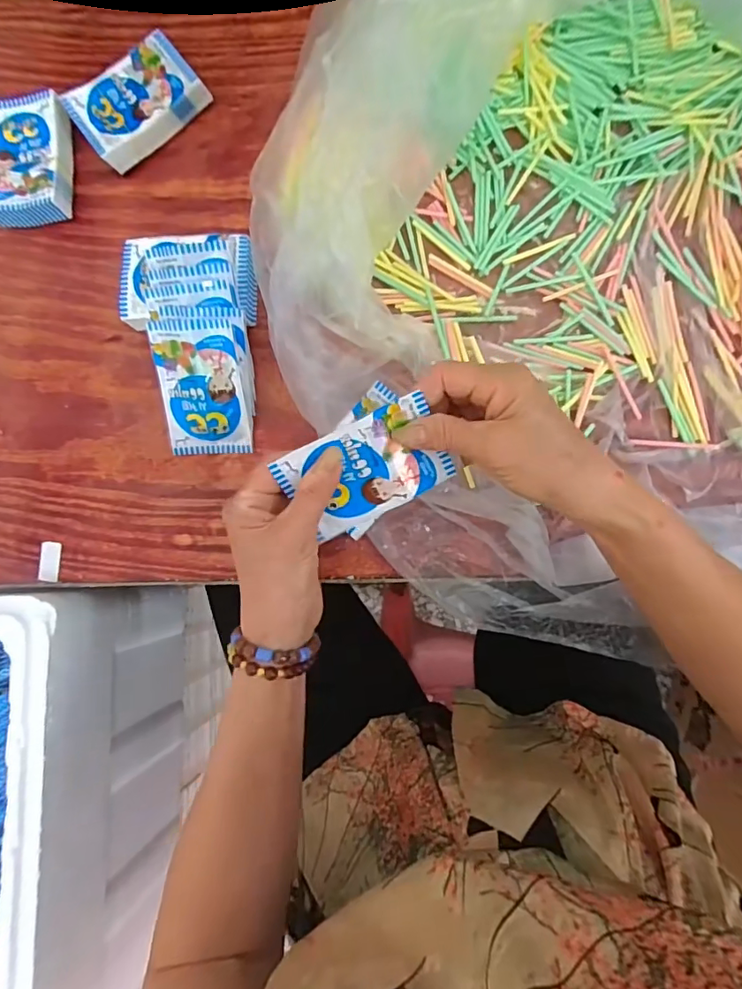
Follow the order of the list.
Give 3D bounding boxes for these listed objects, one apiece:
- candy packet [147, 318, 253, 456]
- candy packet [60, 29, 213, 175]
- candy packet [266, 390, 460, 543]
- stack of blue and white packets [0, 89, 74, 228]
[{"bbox_3d":[-0.133,-0.082,0.399,0.064,0.009,0.104,-1,115,3],"label":"candy packet"},{"bbox_3d":[-0.204,-0.341,0.446,0.105,0.028,0.071,-39,82,2],"label":"candy packet"},{"bbox_3d":[-0.002,-0.015,0.323,0.098,0.008,0.067,-26,119,7],"label":"candy packet"},{"bbox_3d":[-0.299,-0.293,0.448,0.074,0.034,0.116,-4,84,6],"label":"stack of blue and white packets"}]

